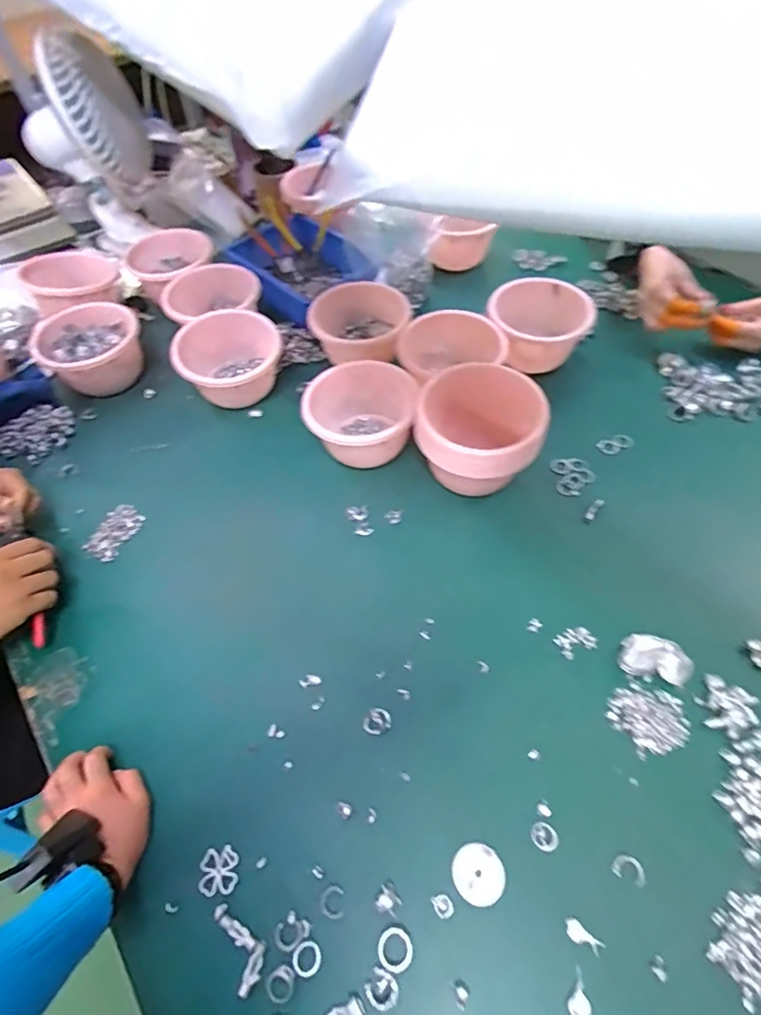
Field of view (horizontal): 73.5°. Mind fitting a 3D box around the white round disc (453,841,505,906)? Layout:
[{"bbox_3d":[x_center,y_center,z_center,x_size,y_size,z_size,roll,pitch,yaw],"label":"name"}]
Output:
[{"bbox_3d":[0.085,0.318,0.442,0.043,0.004,0.044,-2,56,2],"label":"white round disc"}]

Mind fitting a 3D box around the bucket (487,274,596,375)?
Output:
[{"bbox_3d":[0.238,-0.273,0.783,0.148,0.087,0.140,3,56,6],"label":"bucket"}]

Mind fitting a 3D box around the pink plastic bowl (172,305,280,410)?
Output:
[{"bbox_3d":[-0.224,-0.218,0.772,0.151,0.087,0.142,-17,57,-8],"label":"pink plastic bowl"}]

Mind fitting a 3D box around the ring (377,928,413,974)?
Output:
[{"bbox_3d":[0.011,0.356,0.409,0.028,0.004,0.027,-2,56,2],"label":"ring"}]

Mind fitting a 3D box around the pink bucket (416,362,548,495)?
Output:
[{"bbox_3d":[0.128,-0.091,0.653,0.154,0.117,0.146,21,59,16],"label":"pink bucket"}]

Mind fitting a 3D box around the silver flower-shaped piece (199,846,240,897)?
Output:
[{"bbox_3d":[-0.142,0.320,0.448,0.033,0.005,0.035,-7,56,-2],"label":"silver flower-shaped piece"}]

